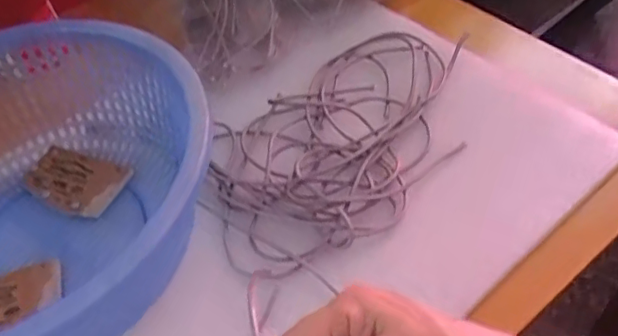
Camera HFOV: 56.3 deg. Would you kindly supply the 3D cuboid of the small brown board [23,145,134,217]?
[{"bbox_3d":[-0.203,0.010,0.499,0.087,0.007,0.056,17,53,20],"label":"small brown board"}]

